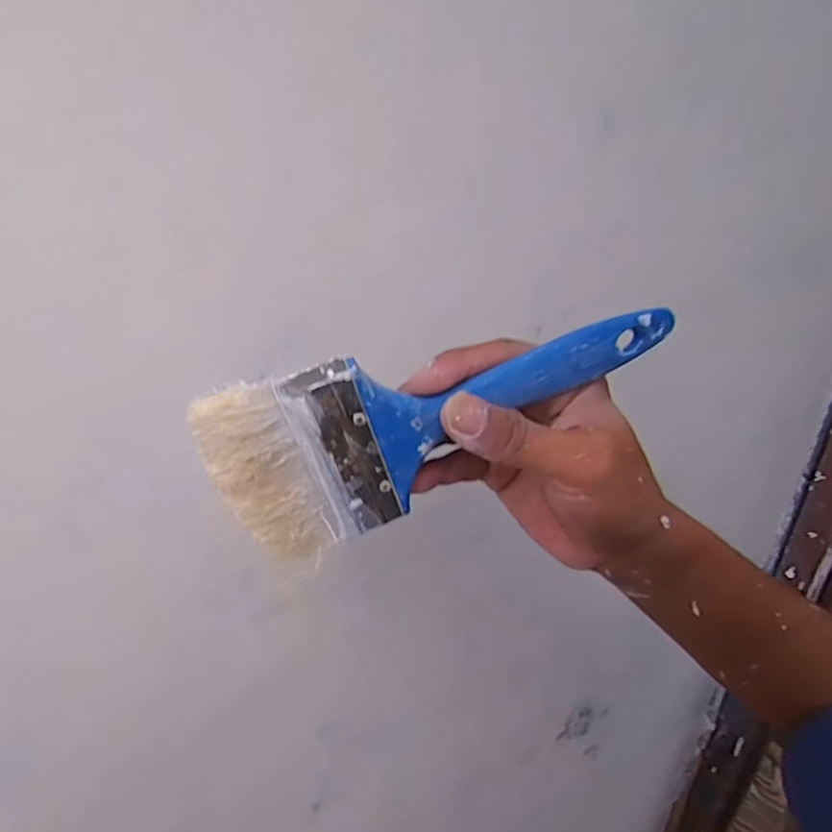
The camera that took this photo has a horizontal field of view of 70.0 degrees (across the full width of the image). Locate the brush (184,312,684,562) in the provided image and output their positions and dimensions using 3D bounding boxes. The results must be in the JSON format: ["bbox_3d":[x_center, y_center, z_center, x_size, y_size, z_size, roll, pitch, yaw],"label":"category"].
[{"bbox_3d":[0.015,-0.001,0.233,0.181,0.072,0.010,-20,30,-10],"label":"brush"}]

